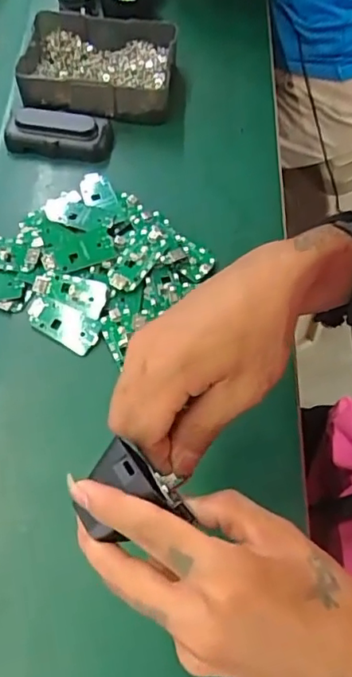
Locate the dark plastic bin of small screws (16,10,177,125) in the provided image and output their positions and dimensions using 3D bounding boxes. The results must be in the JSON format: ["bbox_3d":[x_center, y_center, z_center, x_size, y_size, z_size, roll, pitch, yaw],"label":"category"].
[{"bbox_3d":[-0.084,-0.301,0.614,0.165,0.044,0.135,5,63,4],"label":"dark plastic bin of small screws"}]

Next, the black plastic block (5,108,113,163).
[{"bbox_3d":[-0.120,-0.209,0.568,0.102,0.027,0.043,0,63,1],"label":"black plastic block"}]

